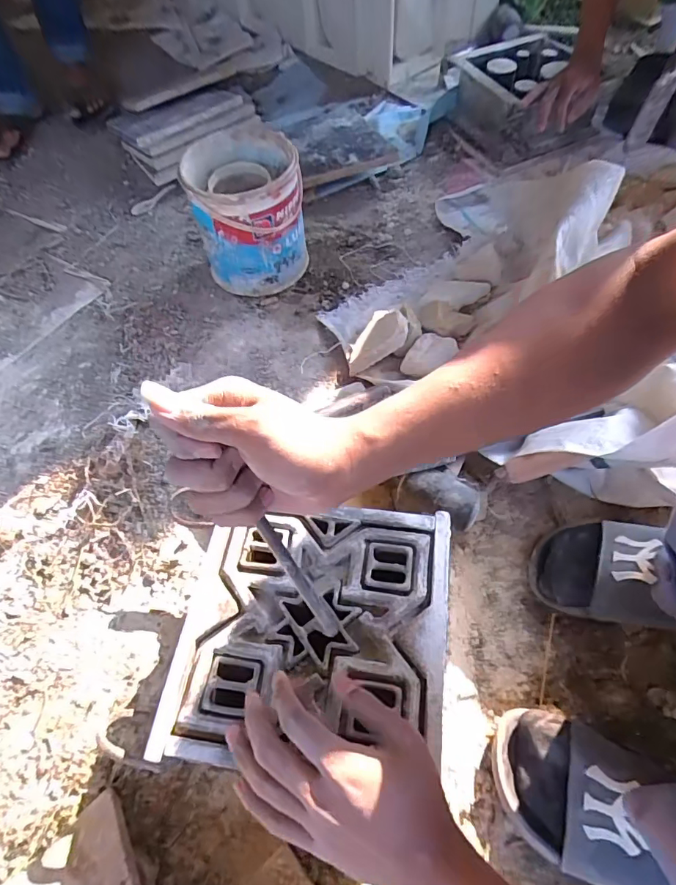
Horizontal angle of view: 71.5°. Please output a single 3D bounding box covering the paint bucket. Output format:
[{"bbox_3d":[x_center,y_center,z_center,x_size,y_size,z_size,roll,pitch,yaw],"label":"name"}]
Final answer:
[{"bbox_3d":[-0.150,-0.374,0.787,0.168,0.198,0.177,-2,59,3],"label":"paint bucket"}]

